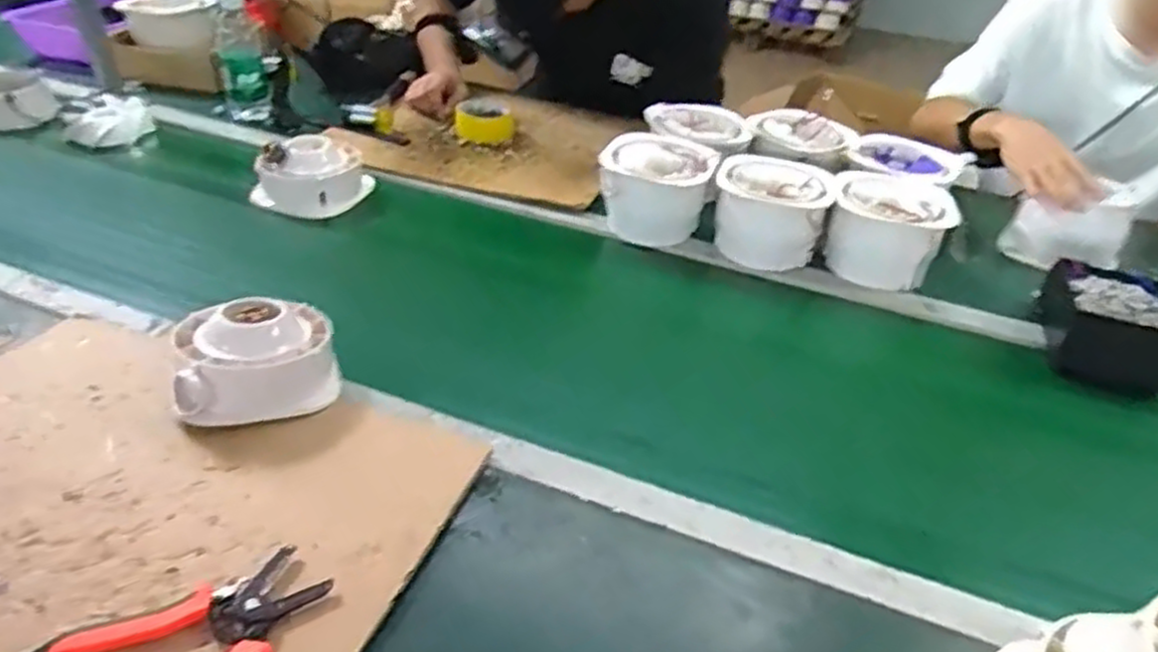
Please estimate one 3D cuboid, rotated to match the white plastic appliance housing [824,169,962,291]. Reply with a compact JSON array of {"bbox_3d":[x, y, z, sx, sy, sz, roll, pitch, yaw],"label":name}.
[{"bbox_3d":[0.384,-0.120,0.963,0.141,0.104,0.132,13,36,10],"label":"white plastic appliance housing"}]

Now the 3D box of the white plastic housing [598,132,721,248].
[{"bbox_3d":[0.099,-0.180,1.004,0.144,0.107,0.108,6,36,1],"label":"white plastic housing"}]

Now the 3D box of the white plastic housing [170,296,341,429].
[{"bbox_3d":[-0.283,0.026,0.659,0.134,0.068,0.113,-11,39,-22],"label":"white plastic housing"}]

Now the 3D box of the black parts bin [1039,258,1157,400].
[{"bbox_3d":[0.581,0.005,0.829,0.122,0.088,0.108,16,37,15],"label":"black parts bin"}]

